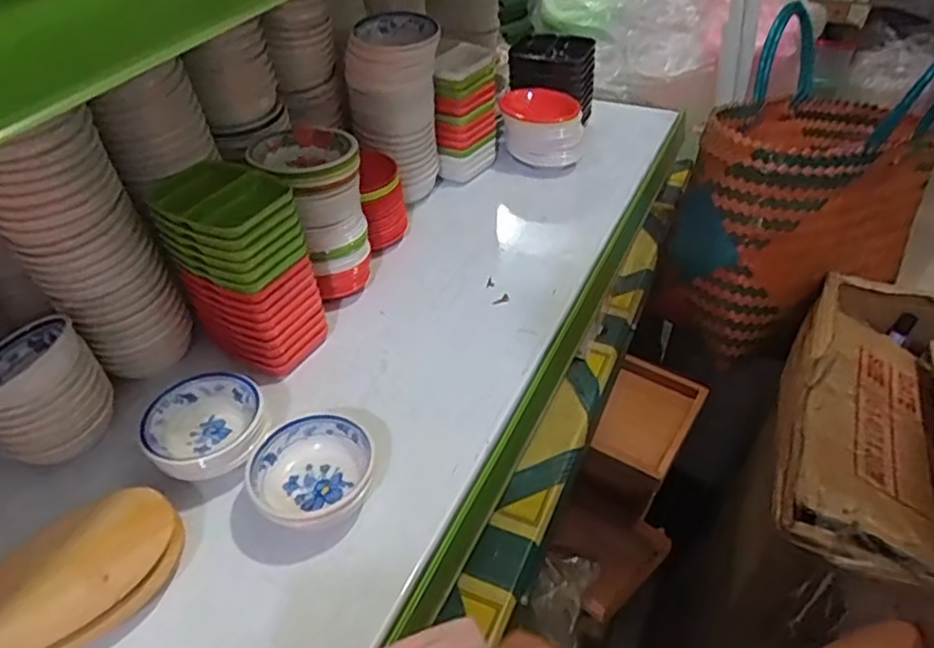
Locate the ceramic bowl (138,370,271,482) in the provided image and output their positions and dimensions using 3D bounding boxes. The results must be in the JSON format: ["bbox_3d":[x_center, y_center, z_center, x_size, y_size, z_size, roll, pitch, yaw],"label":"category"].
[{"bbox_3d":[-0.197,0.080,0.507,0.082,0.046,0.076,-2,43,2],"label":"ceramic bowl"}]

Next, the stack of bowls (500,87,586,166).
[{"bbox_3d":[0.090,-0.234,0.794,0.094,0.076,0.080,0,43,3],"label":"stack of bowls"}]

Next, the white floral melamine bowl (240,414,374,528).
[{"bbox_3d":[-0.113,0.105,0.477,0.086,0.040,0.073,-29,49,-26],"label":"white floral melamine bowl"}]

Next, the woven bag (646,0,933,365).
[{"bbox_3d":[0.444,-0.196,0.837,0.231,0.301,0.377,24,49,26],"label":"woven bag"}]

